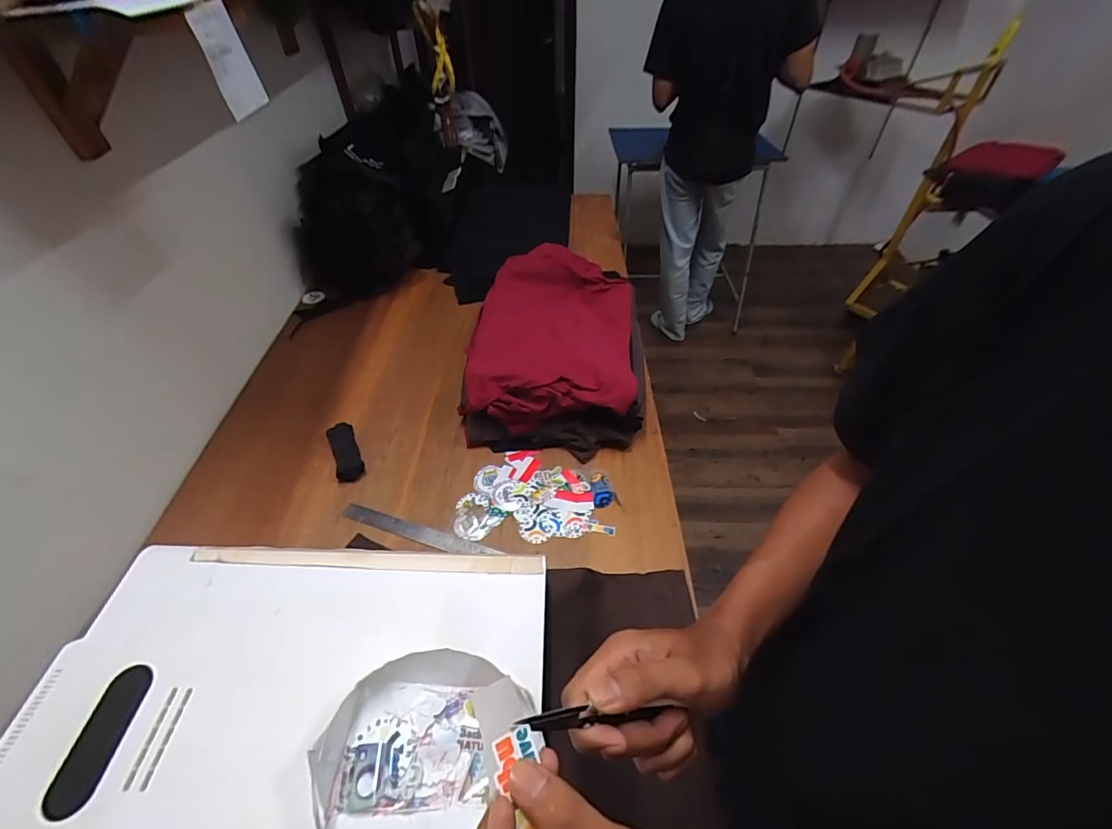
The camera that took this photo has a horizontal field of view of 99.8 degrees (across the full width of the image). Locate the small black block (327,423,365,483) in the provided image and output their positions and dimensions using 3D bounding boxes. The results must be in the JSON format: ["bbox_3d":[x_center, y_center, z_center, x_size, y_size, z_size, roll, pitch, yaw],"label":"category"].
[{"bbox_3d":[-0.396,0.067,0.877,0.048,0.019,0.129,-22,51,-19],"label":"small black block"}]

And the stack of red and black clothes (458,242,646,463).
[{"bbox_3d":[0.014,-0.166,1.018,0.334,0.146,0.522,6,47,5],"label":"stack of red and black clothes"}]

